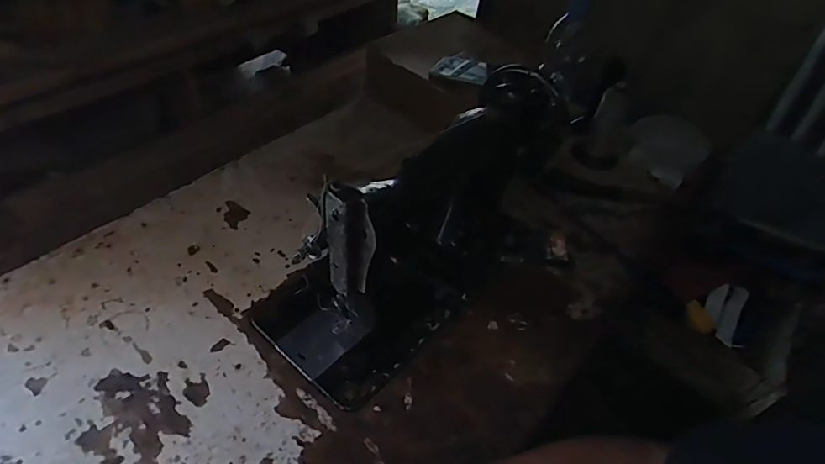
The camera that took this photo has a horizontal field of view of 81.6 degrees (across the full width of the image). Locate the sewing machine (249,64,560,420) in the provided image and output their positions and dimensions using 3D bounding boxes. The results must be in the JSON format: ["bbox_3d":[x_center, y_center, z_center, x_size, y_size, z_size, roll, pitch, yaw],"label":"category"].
[{"bbox_3d":[0.013,-0.022,0.569,0.175,0.192,0.409,36,53,25],"label":"sewing machine"}]

